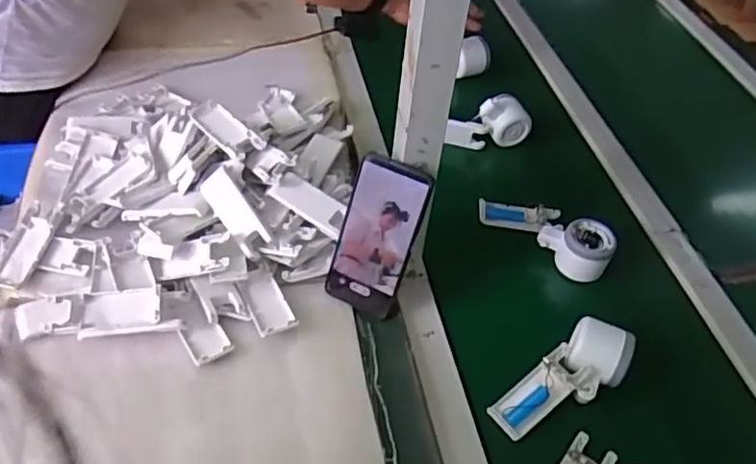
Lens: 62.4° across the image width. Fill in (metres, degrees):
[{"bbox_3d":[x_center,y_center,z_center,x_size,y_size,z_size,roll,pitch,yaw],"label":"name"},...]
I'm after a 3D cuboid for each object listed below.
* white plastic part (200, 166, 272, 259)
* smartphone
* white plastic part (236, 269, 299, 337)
[{"bbox_3d":[-0.155,-0.021,0.676,0.035,0.016,0.095,-36,82,4],"label":"white plastic part"},{"bbox_3d":[-0.001,0.008,0.644,0.074,0.164,0.015,23,23,9],"label":"smartphone"},{"bbox_3d":[-0.116,0.072,0.646,0.042,0.018,0.082,-20,52,-23],"label":"white plastic part"}]

